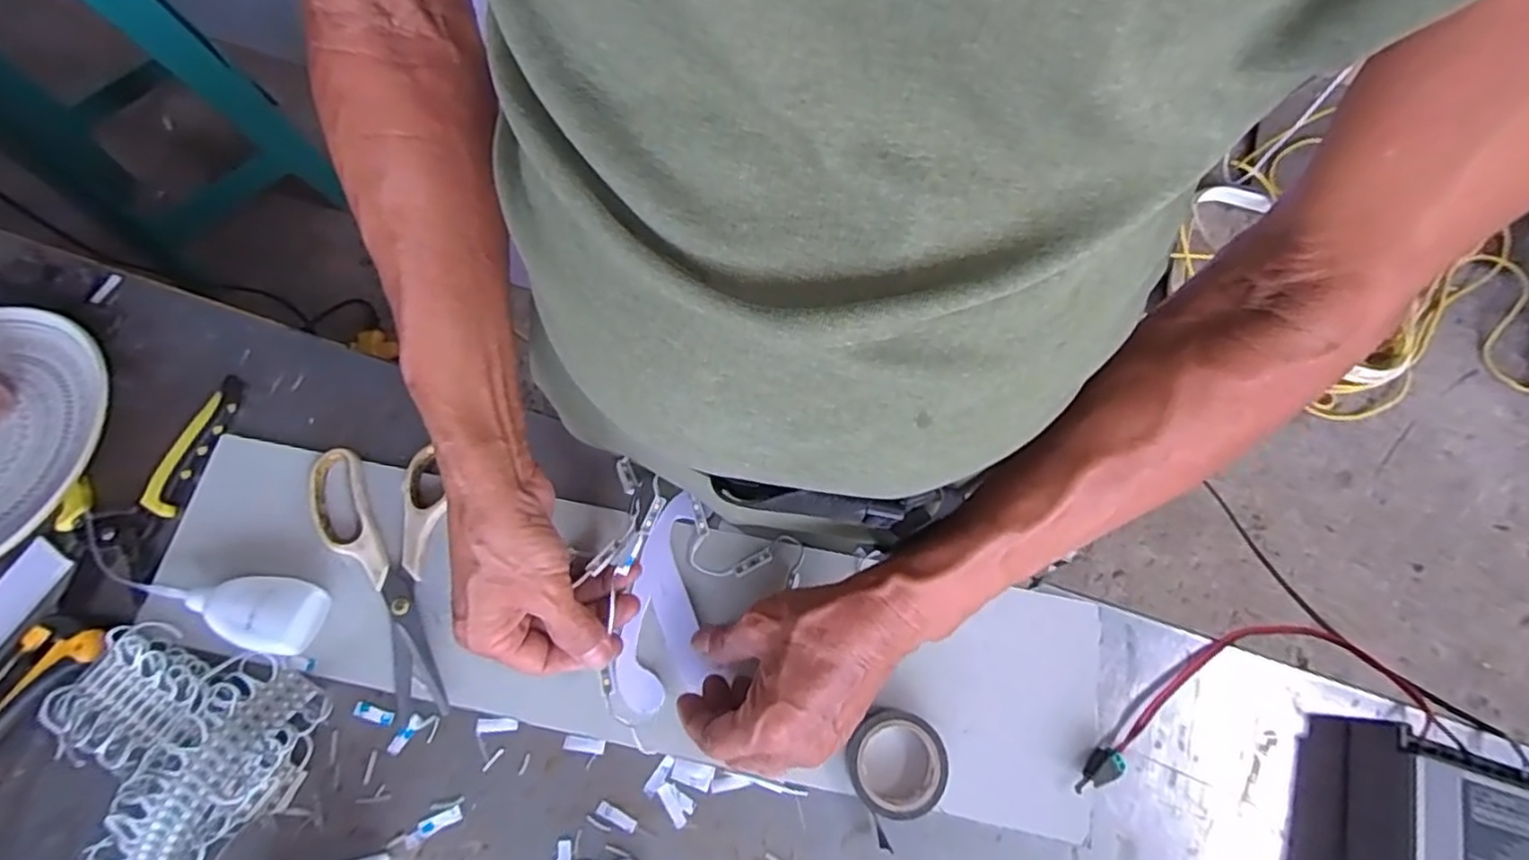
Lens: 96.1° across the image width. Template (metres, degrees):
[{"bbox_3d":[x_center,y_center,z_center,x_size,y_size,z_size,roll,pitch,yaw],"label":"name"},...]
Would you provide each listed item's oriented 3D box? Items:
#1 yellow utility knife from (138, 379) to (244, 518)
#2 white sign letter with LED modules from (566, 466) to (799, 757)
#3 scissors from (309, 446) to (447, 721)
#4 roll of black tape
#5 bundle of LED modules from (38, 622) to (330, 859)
[{"bbox_3d":[-0.398,0.009,0.479,0.024,0.009,0.102,20,74,7],"label":"yellow utility knife"},{"bbox_3d":[-0.061,0.108,0.421,0.132,0.039,0.145,23,74,8],"label":"white sign letter with LED modules"},{"bbox_3d":[-0.255,0.095,0.449,0.086,0.012,0.171,-7,72,-2],"label":"scissors"},{"bbox_3d":[0.074,0.199,0.406,0.063,0.024,0.060,0,72,0],"label":"roll of black tape"},{"bbox_3d":[-0.359,0.187,0.408,0.152,0.031,0.129,25,74,8],"label":"bundle of LED modules"}]

